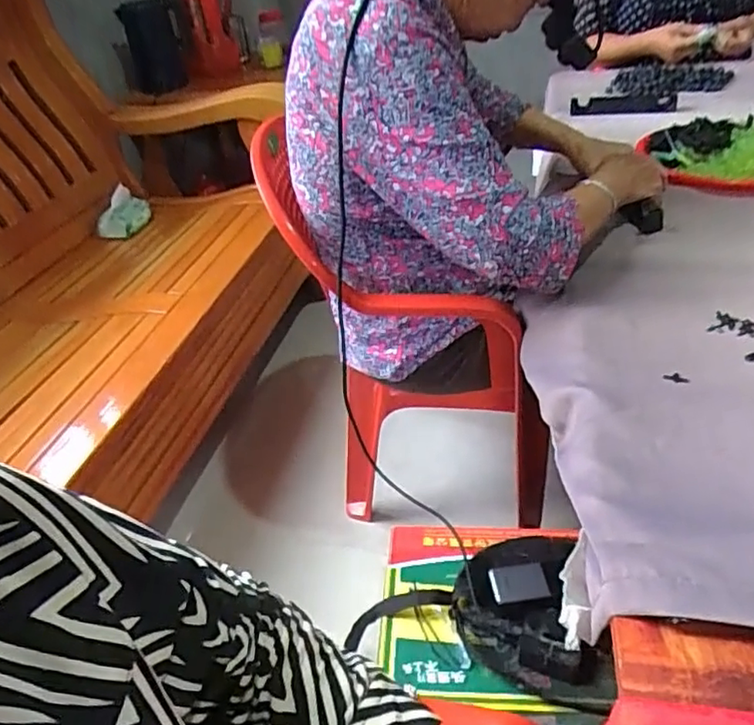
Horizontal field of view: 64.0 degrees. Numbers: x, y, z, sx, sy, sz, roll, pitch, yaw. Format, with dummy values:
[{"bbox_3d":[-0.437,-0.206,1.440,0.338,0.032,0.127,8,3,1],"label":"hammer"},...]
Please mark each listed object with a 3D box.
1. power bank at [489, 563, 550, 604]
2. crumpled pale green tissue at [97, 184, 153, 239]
[{"bbox_3d":[0.198,0.309,0.845,0.077,0.013,0.049,-8,59,13],"label":"power bank"},{"bbox_3d":[-0.692,-0.405,1.667,0.109,0.025,0.153,21,71,-18],"label":"crumpled pale green tissue"}]

